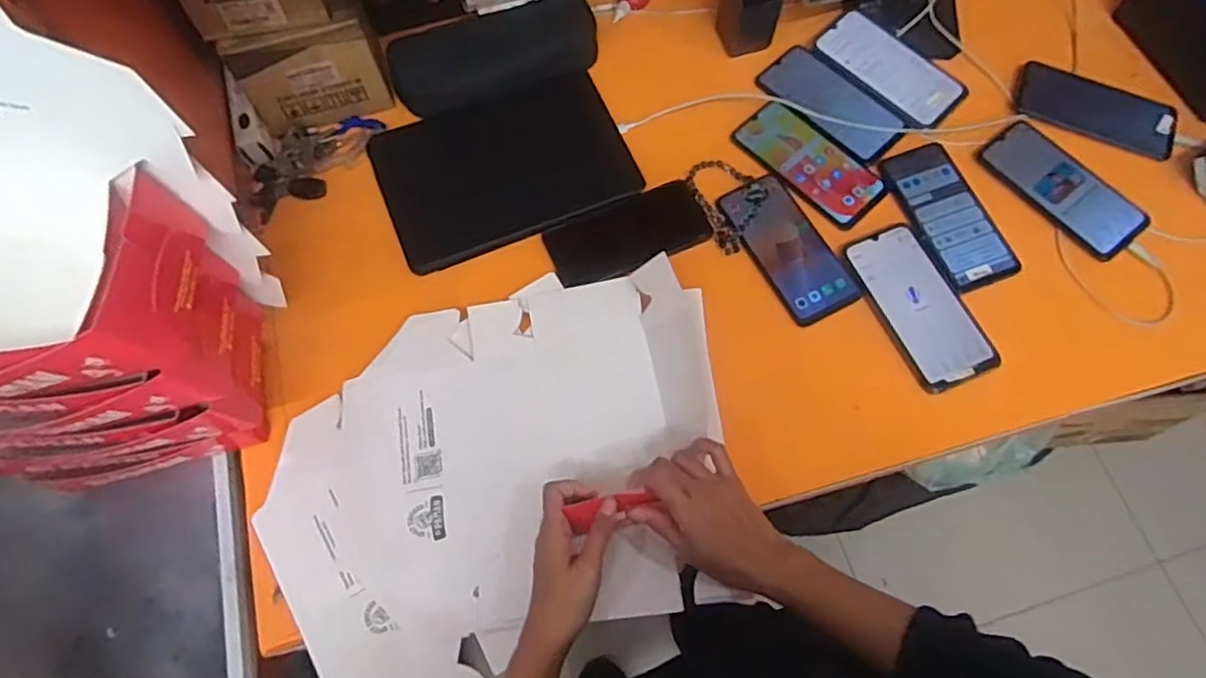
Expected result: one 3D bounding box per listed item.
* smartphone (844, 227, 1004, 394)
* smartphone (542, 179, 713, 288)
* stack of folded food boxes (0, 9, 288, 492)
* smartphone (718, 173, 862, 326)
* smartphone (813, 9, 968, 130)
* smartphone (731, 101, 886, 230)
[{"bbox_3d":[0.310,-0.034,0.647,0.078,0.011,0.166,-22,70,-6],"label":"smartphone"},{"bbox_3d":[0.026,-0.108,0.690,0.165,0.015,0.081,-25,70,-8],"label":"smartphone"},{"bbox_3d":[-0.383,-0.037,0.441,0.266,0.326,0.204,-10,69,-2],"label":"stack of folded food boxes"},{"bbox_3d":[0.190,-0.095,0.671,0.074,0.010,0.160,-26,71,-8],"label":"smartphone"},{"bbox_3d":[0.322,-0.305,0.737,0.079,0.009,0.161,-41,73,-13],"label":"smartphone"},{"bbox_3d":[0.220,-0.189,0.707,0.077,0.011,0.159,-42,74,-13],"label":"smartphone"}]

